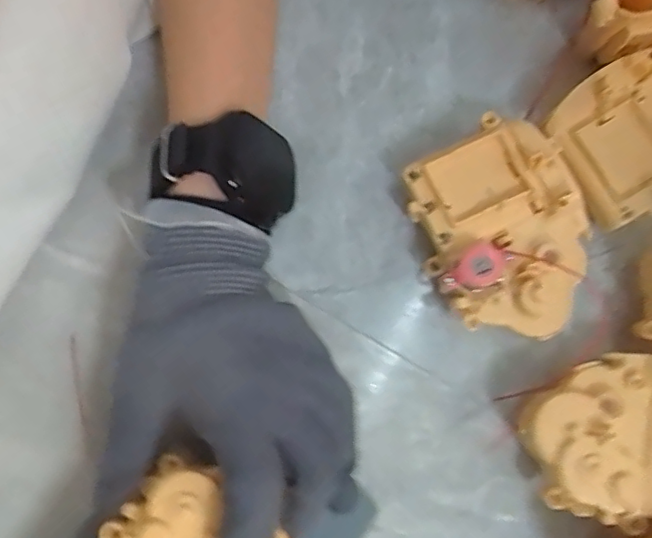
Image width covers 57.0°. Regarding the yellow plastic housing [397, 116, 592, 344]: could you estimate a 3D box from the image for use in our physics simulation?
[{"bbox_3d":[0.082,-0.018,0.283,0.069,0.043,0.099,-19,79,-4],"label":"yellow plastic housing"}]

